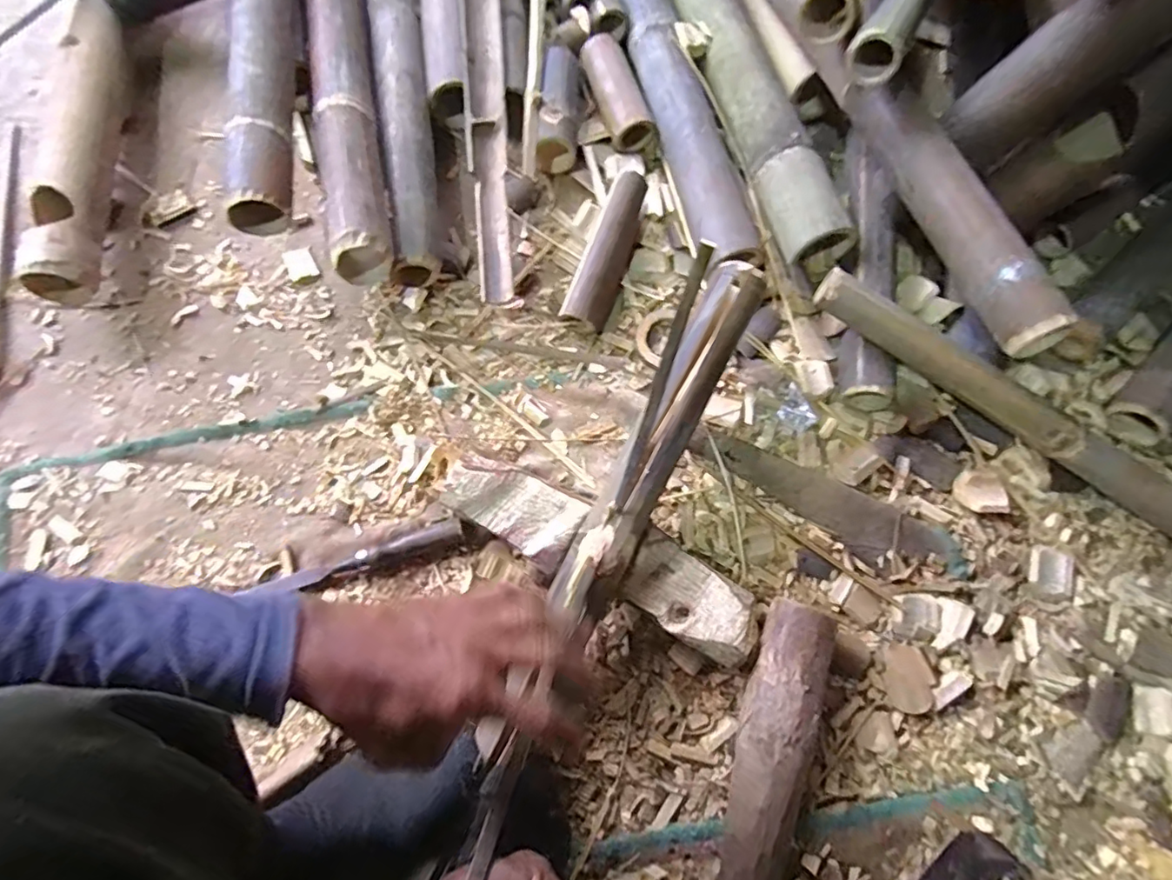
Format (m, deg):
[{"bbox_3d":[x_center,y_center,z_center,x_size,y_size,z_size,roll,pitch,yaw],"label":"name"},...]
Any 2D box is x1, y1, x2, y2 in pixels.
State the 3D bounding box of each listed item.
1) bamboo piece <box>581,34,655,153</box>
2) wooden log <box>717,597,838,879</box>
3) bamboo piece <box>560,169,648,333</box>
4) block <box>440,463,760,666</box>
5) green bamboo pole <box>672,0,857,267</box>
[{"bbox_3d":[0.037,-0.451,0.750,0.056,0.049,0.148,-21,75,-9],"label":"bamboo piece"},{"bbox_3d":[0.171,0.279,0.523,0.070,0.061,0.254,18,74,2],"label":"wooden log"},{"bbox_3d":[0.027,-0.221,0.675,0.049,0.052,0.195,20,84,4],"label":"bamboo piece"},{"bbox_3d":[0.015,0.112,0.563,0.316,0.054,0.076,26,72,6],"label":"block"},{"bbox_3d":[0.185,-0.489,0.735,0.088,0.069,0.586,-18,76,-8],"label":"green bamboo pole"}]

